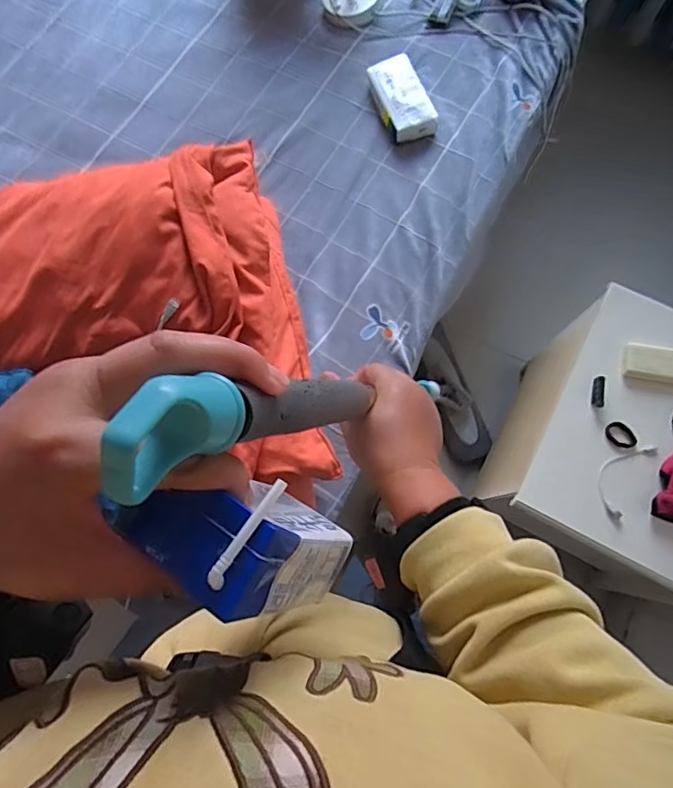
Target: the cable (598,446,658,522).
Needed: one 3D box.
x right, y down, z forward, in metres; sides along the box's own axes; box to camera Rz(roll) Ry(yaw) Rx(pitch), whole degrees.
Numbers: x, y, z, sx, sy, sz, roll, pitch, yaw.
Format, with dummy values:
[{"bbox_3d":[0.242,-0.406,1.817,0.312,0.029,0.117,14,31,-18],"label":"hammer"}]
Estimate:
[{"bbox_3d":[0.487,0.140,0.901,0.062,0.014,0.147,33,78,8],"label":"cable"}]

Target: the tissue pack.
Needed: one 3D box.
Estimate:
[{"bbox_3d":[0.137,-0.616,1.096,0.104,0.056,0.181,-18,76,-4],"label":"tissue pack"}]

